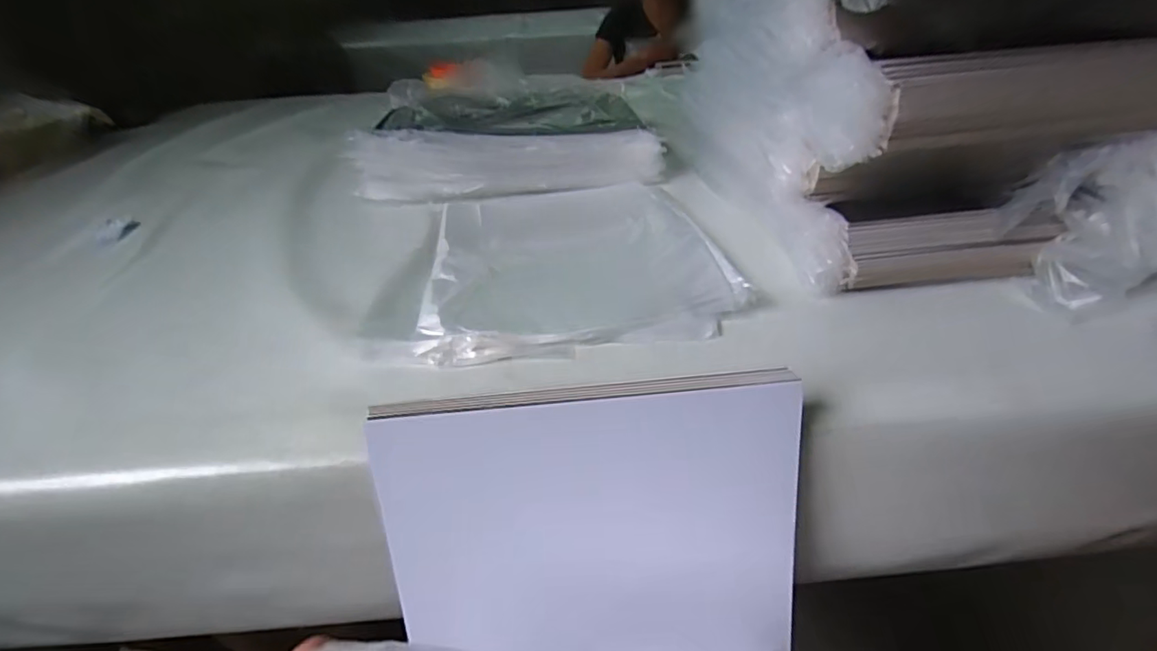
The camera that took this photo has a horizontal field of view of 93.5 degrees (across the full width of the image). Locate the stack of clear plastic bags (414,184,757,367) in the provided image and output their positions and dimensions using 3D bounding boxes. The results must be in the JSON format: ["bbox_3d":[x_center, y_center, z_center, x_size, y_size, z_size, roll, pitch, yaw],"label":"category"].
[{"bbox_3d":[-0.010,-0.078,0.551,0.268,0.017,0.330,-6,34,-6],"label":"stack of clear plastic bags"}]

